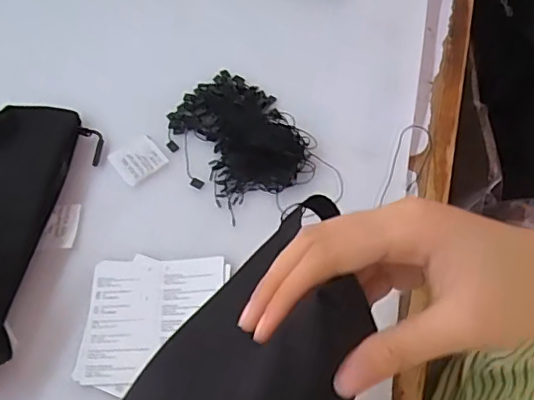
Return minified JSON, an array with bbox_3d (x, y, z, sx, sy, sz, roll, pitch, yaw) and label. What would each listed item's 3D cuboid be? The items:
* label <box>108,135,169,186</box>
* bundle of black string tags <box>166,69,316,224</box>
[{"bbox_3d":[-0.107,-0.034,0.473,0.039,0.006,0.035,-36,65,-15],"label":"label"},{"bbox_3d":[-0.024,-0.057,0.475,0.086,0.019,0.130,-29,64,-12],"label":"bundle of black string tags"}]

